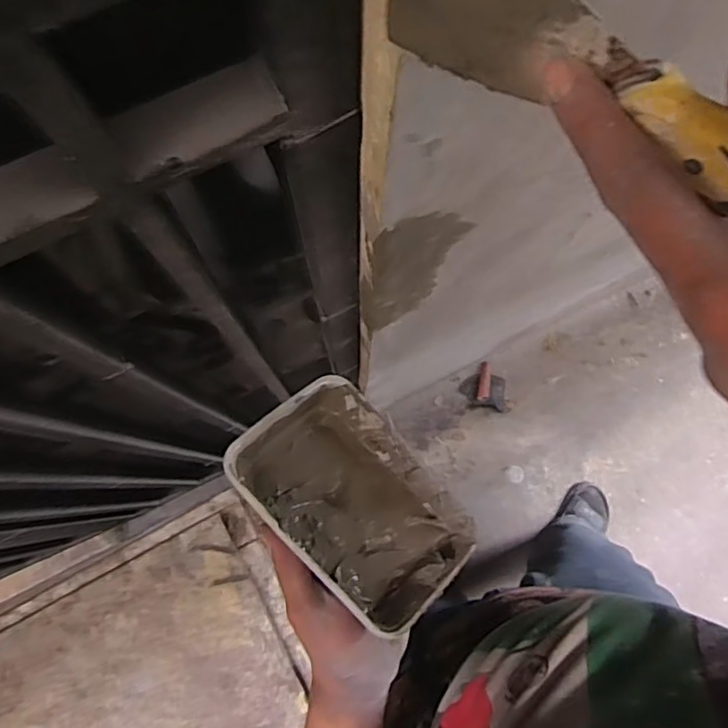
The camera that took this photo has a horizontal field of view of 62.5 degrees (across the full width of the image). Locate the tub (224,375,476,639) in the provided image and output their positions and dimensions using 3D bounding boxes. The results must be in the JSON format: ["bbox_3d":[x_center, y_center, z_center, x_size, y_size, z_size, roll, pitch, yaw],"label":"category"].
[{"bbox_3d":[-0.012,0.107,0.456,0.176,0.064,0.120,47,57,4],"label":"tub"}]

